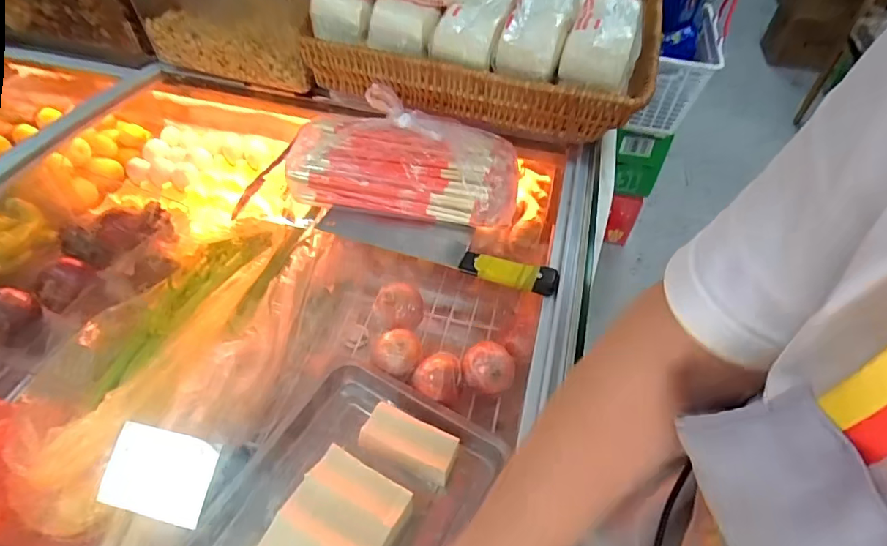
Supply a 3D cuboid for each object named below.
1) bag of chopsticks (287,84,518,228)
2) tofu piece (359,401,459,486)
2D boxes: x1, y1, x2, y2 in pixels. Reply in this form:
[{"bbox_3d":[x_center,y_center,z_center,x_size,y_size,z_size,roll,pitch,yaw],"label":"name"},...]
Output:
[{"bbox_3d":[-0.043,-0.139,0.588,0.262,0.059,0.146,13,51,4],"label":"bag of chopsticks"},{"bbox_3d":[-0.043,0.218,0.627,0.117,0.057,0.053,18,50,13],"label":"tofu piece"}]

